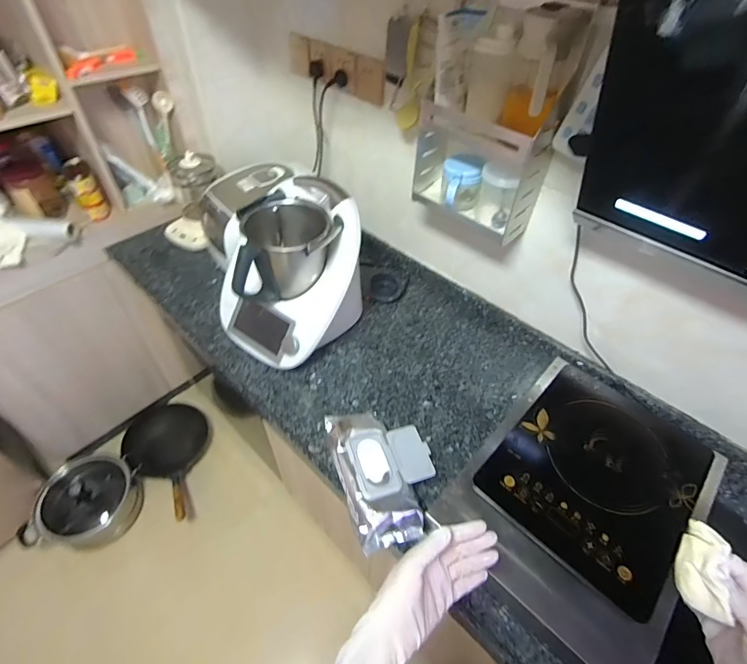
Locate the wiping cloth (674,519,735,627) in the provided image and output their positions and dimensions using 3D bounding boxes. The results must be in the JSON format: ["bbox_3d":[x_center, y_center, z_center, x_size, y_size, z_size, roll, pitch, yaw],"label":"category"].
[{"bbox_3d":[0.316,0.226,0.392,0.039,0.013,0.077,-4,61,49],"label":"wiping cloth"}]

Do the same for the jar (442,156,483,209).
[{"bbox_3d":[0.178,-0.296,0.830,0.077,0.094,0.080,1,48,-1],"label":"jar"}]

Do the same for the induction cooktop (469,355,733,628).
[{"bbox_3d":[0.370,0.239,0.685,0.309,0.069,0.344,31,54,23],"label":"induction cooktop"}]

